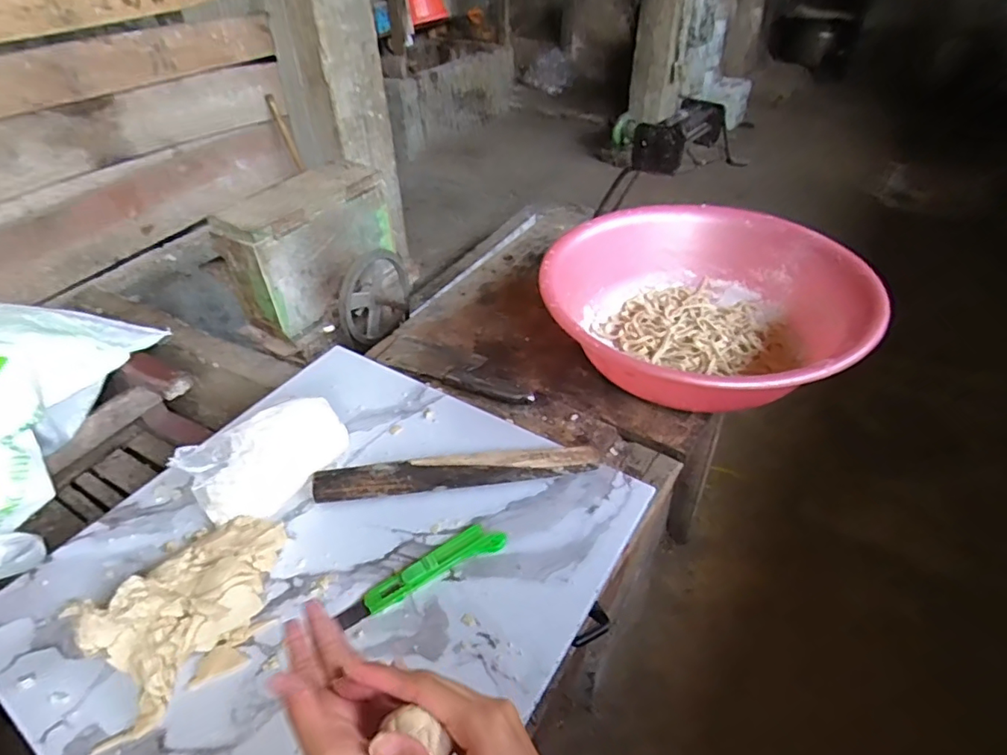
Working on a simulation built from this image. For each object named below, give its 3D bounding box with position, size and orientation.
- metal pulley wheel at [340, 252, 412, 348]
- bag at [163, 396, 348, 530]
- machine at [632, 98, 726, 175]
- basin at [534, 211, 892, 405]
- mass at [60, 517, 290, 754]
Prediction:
[{"bbox_3d":[-0.272,-0.165,1.159,0.042,0.177,0.207,16,83,33],"label":"metal pulley wheel"},{"bbox_3d":[-0.249,0.086,0.601,0.072,0.078,0.159,29,48,31],"label":"bag"},{"bbox_3d":[0.262,-0.355,0.810,0.066,0.058,0.194,25,46,28],"label":"machine"},{"bbox_3d":[0.259,-0.096,0.748,0.389,0.128,0.383,0,40,0],"label":"basin"},{"bbox_3d":[-0.282,0.201,0.497,0.132,0.052,0.194,32,50,33],"label":"mass"}]

